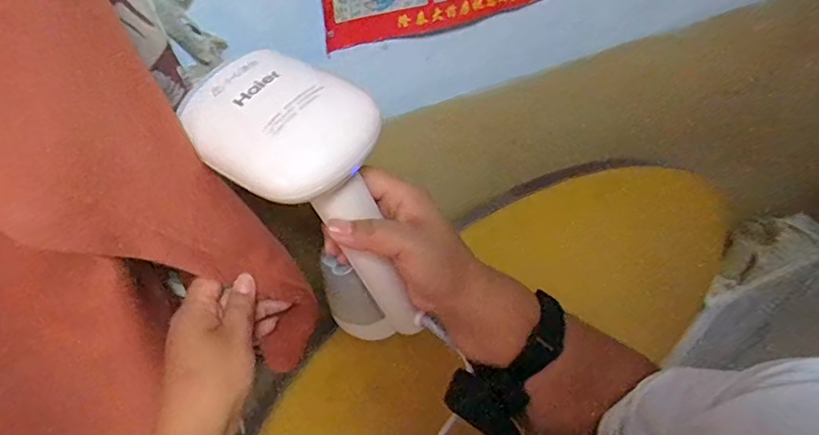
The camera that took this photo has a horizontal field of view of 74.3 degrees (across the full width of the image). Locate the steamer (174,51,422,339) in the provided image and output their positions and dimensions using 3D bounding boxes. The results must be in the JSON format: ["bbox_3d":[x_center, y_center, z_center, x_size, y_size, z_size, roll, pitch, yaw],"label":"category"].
[{"bbox_3d":[-0.062,0.011,0.397,0.108,0.243,0.078,9,45,34],"label":"steamer"}]

